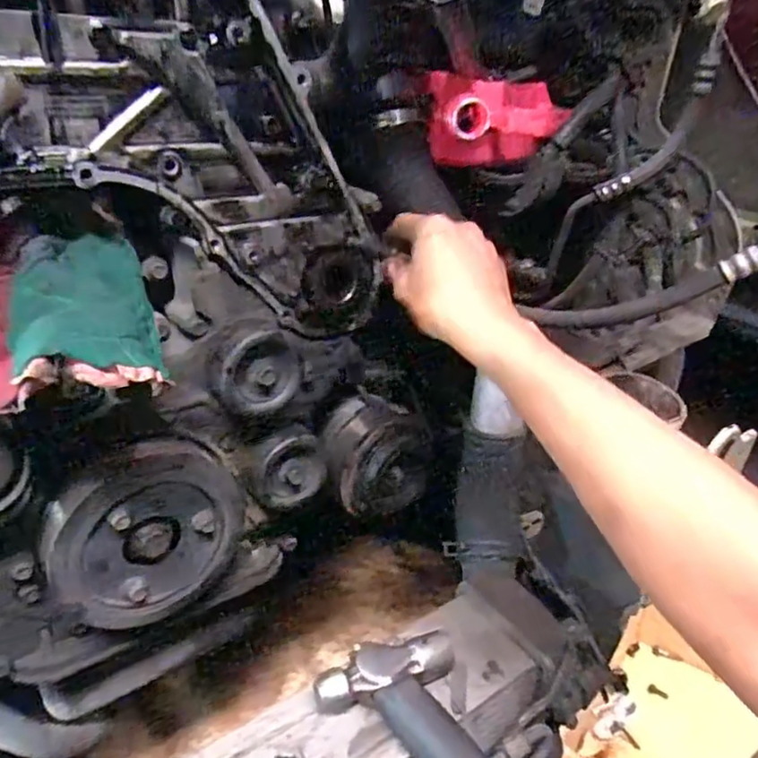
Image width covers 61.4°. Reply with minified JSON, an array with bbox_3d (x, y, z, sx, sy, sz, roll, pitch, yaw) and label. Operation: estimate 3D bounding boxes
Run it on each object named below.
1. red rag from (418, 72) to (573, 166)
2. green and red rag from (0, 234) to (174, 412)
[{"bbox_3d":[0.112,-0.245,0.613,0.142,0.070,0.056,-2,30,-14],"label":"red rag"},{"bbox_3d":[-0.216,-0.039,0.411,0.131,0.061,0.161,-8,32,-24],"label":"green and red rag"}]

